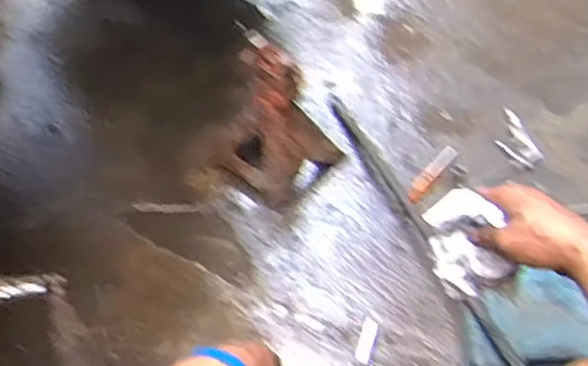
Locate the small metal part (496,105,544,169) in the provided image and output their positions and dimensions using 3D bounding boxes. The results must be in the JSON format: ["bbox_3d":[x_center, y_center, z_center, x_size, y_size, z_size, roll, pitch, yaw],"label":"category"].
[{"bbox_3d":[0.439,-0.089,1.277,0.068,0.018,0.145,-12,53,-7],"label":"small metal part"}]

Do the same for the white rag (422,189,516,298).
[{"bbox_3d":[0.179,0.064,0.656,0.047,0.107,0.096,-30,58,-20],"label":"white rag"}]

